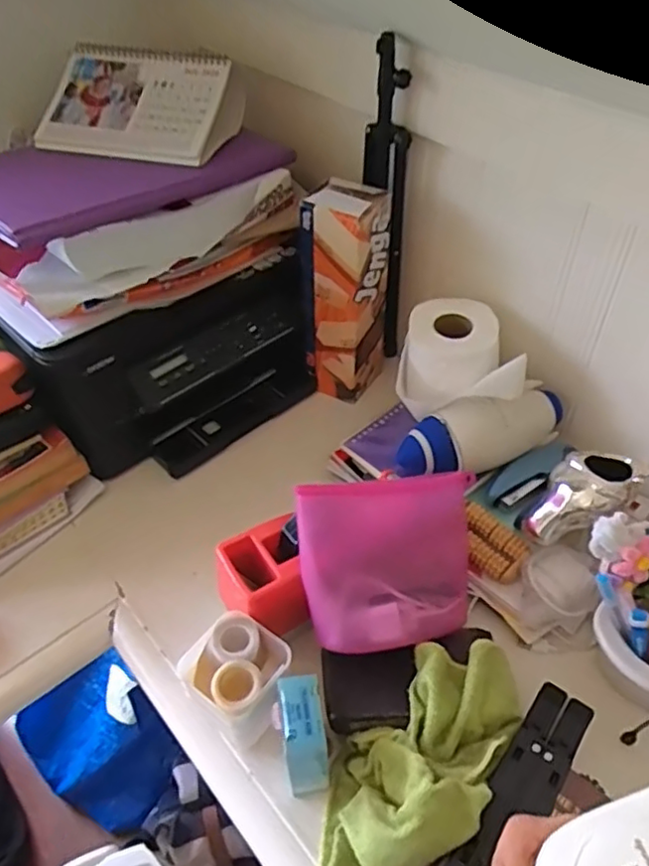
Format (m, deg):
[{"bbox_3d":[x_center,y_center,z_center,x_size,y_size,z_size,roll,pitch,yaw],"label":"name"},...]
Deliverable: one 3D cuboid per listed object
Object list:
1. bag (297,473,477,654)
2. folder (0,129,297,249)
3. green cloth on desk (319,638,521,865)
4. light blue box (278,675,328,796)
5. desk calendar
[{"bbox_3d":[0.071,0.117,0.594,0.188,0.036,0.148,-3,76,-23],"label":"bag"},{"bbox_3d":[-0.236,-0.315,0.761,0.384,0.034,0.203,-30,52,-26],"label":"folder"},{"bbox_3d":[0.069,0.272,0.506,0.109,0.071,0.243,34,70,30],"label":"green cloth on desk"},{"bbox_3d":[-0.017,0.250,0.521,0.032,0.097,0.062,-8,46,-7],"label":"light blue box"},{"bbox_3d":[-0.232,-0.411,0.791,0.226,0.082,0.147,8,46,8],"label":"desk calendar"}]

